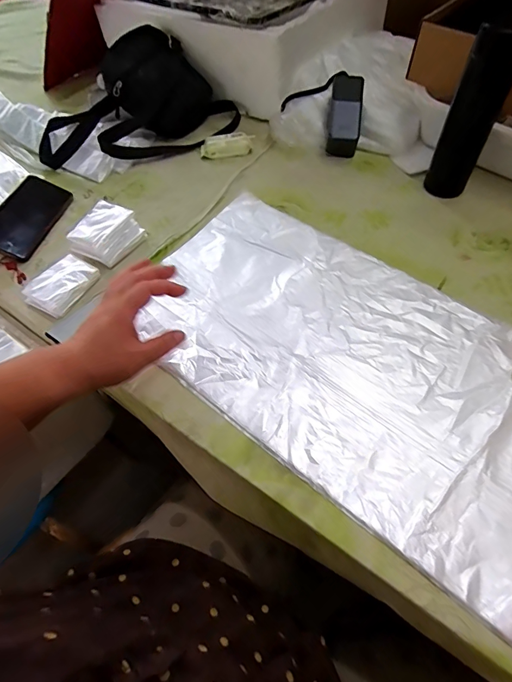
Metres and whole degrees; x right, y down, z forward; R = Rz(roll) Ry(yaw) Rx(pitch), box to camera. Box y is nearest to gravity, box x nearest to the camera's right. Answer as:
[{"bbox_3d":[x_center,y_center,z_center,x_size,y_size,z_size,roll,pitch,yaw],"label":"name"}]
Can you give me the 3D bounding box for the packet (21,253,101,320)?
[{"bbox_3d":[-0.282,-0.081,0.555,0.073,0.026,0.093,28,63,20],"label":"packet"}]

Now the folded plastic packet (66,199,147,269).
[{"bbox_3d":[-0.229,-0.161,0.585,0.084,0.040,0.094,27,63,20],"label":"folded plastic packet"}]

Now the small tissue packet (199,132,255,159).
[{"bbox_3d":[-0.055,-0.369,0.721,0.100,0.020,0.056,-10,57,-2],"label":"small tissue packet"}]

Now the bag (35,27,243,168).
[{"bbox_3d":[-0.233,-0.465,0.730,0.383,0.137,0.211,-7,57,0],"label":"bag"}]

